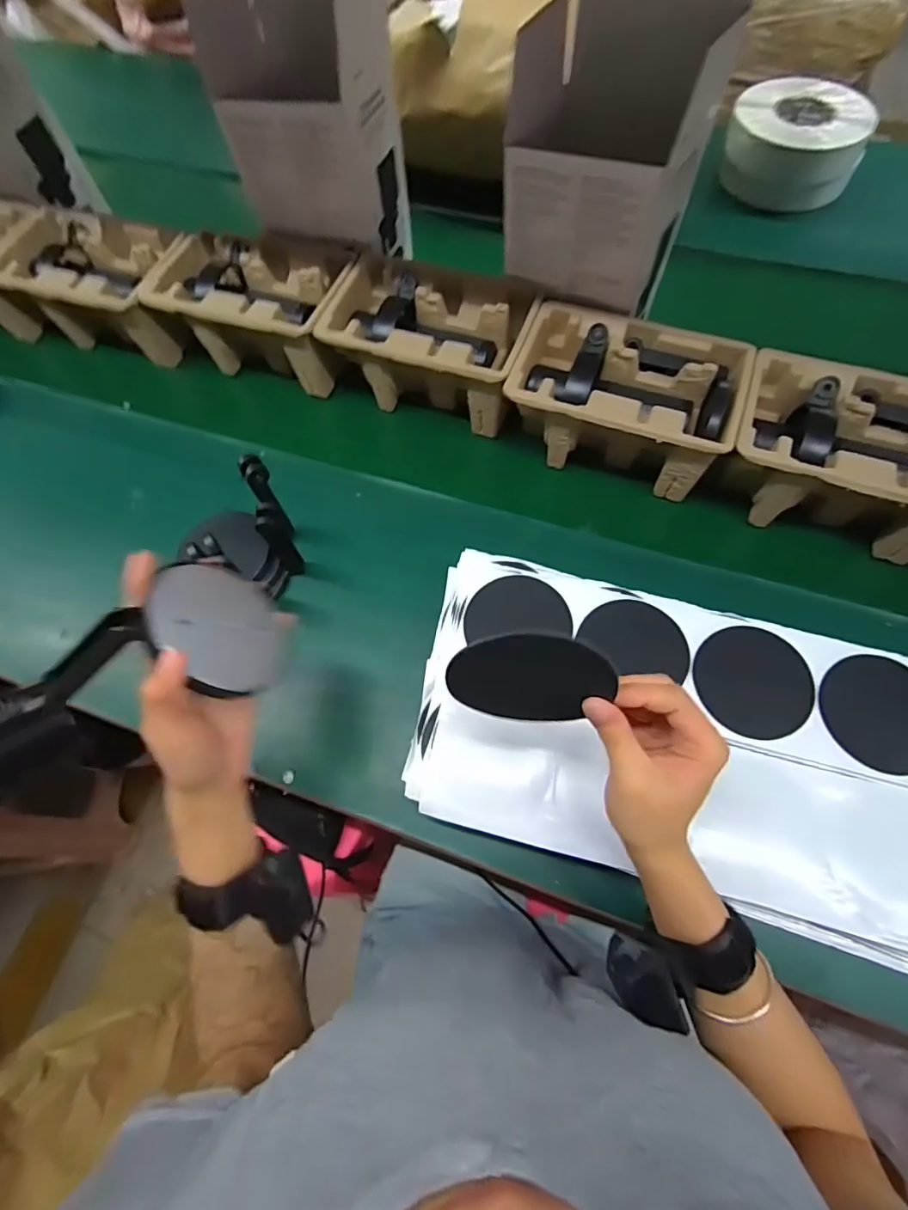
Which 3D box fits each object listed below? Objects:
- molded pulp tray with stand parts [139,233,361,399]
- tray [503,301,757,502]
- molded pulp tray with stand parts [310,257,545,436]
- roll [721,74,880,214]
[{"bbox_3d":[-0.244,-0.374,0.646,0.229,0.104,0.155,19,69,5],"label":"molded pulp tray with stand parts"},{"bbox_3d":[0.177,-0.224,0.556,0.219,0.105,0.145,21,69,5],"label":"tray"},{"bbox_3d":[-0.030,-0.307,0.605,0.223,0.103,0.139,22,69,6],"label":"molded pulp tray with stand parts"},{"bbox_3d":[0.479,-0.651,0.729,0.178,0.095,0.161,29,70,8],"label":"roll"}]

